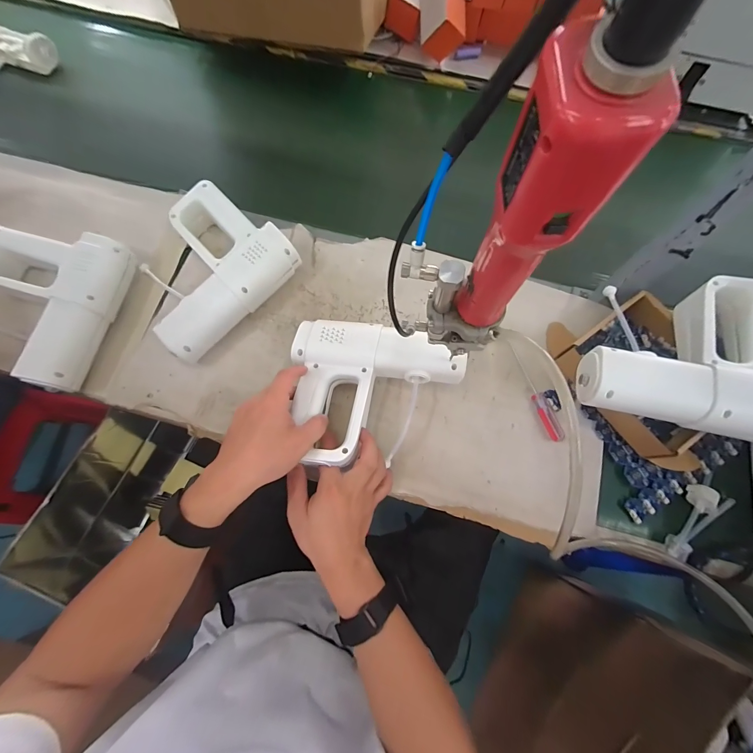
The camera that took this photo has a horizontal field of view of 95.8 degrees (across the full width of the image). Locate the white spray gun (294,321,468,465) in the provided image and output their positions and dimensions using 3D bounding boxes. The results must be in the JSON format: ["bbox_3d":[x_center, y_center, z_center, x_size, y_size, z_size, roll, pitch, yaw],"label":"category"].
[{"bbox_3d":[-0.008,0.026,0.404,0.201,0.051,0.170,12,71,3],"label":"white spray gun"}]

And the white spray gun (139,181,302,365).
[{"bbox_3d":[-0.239,-0.150,0.475,0.175,0.070,0.205,43,77,12],"label":"white spray gun"}]

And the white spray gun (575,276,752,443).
[{"bbox_3d":[0.339,-0.032,0.373,0.208,0.057,0.185,12,72,4],"label":"white spray gun"}]

